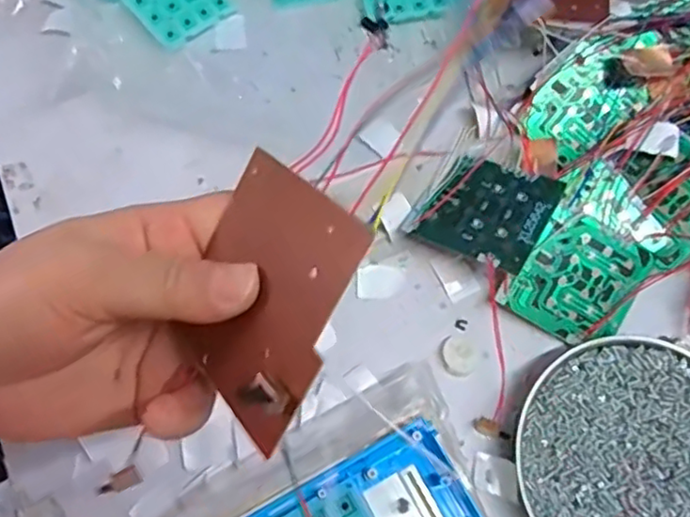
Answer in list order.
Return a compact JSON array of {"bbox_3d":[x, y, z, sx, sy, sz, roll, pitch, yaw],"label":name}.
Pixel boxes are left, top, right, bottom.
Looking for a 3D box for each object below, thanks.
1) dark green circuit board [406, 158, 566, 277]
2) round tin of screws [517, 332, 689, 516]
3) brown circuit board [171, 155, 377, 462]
[{"bbox_3d":[0.086,-0.029,0.377,0.066,0.007,0.068,24,66,21],"label":"dark green circuit board"},{"bbox_3d":[0.160,0.111,0.341,0.132,0.030,0.132,1,70,-3],"label":"round tin of screws"},{"bbox_3d":[-0.027,0.009,0.196,0.072,0.008,0.069,39,104,44],"label":"brown circuit board"}]

